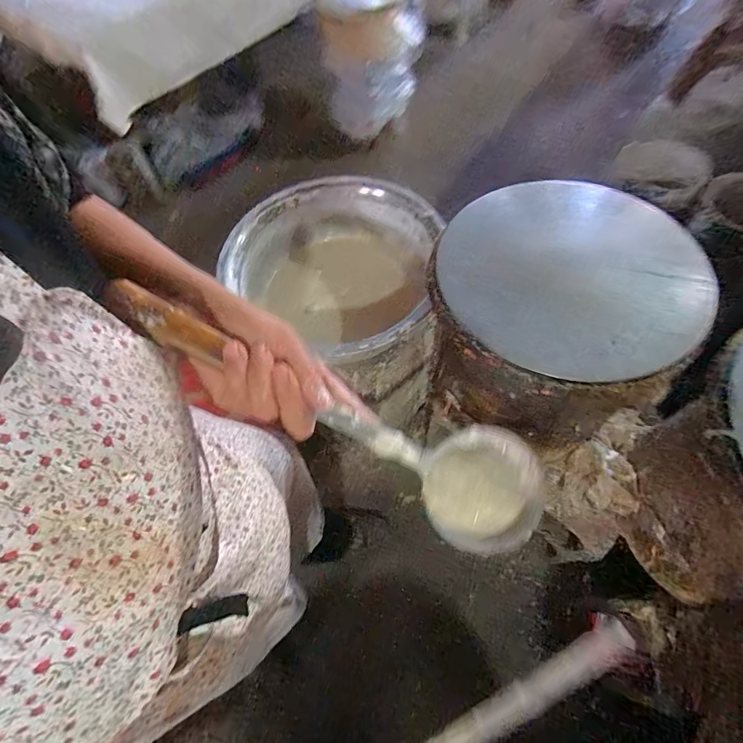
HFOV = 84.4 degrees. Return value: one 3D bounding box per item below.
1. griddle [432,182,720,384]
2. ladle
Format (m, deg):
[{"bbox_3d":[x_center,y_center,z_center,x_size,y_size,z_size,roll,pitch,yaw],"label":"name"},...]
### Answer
[{"bbox_3d":[0.304,-0.152,0.629,0.378,0.028,0.370,-2,59,3],"label":"griddle"},{"bbox_3d":[-0.026,0.035,0.314,0.340,0.055,0.093,27,61,-11],"label":"ladle"}]

